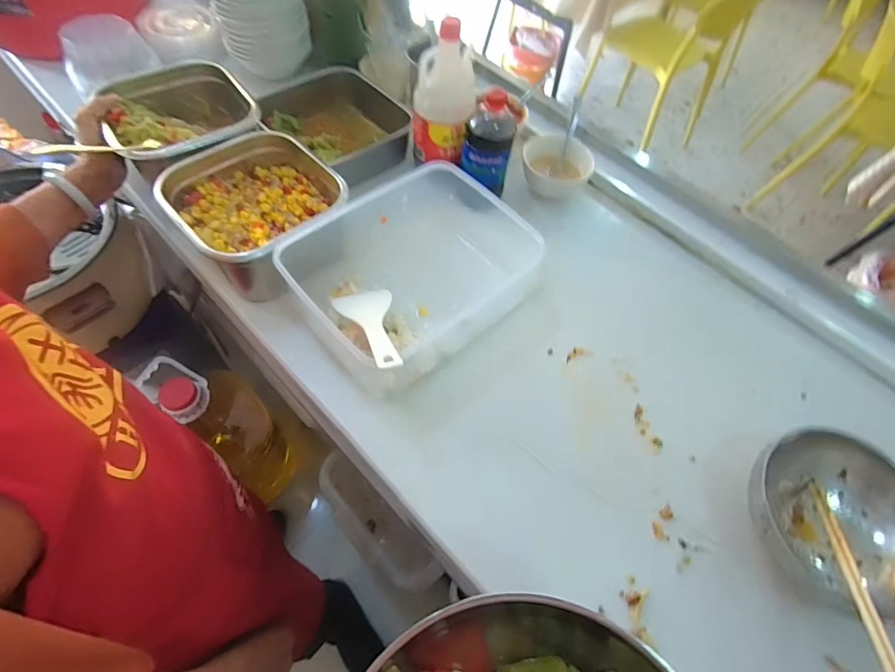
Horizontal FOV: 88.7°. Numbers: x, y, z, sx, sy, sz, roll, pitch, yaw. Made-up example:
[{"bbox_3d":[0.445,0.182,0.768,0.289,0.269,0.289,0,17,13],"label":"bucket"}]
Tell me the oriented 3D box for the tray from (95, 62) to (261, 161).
[{"bbox_3d":[-0.376,-0.302,0.660,0.178,0.083,0.169,-29,64,-22],"label":"tray"}]

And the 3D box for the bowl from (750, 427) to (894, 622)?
[{"bbox_3d":[0.389,0.179,0.456,0.143,0.075,0.176,-29,64,-22],"label":"bowl"}]

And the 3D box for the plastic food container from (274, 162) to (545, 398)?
[{"bbox_3d":[-0.052,-0.082,0.553,0.218,0.110,0.249,40,62,20],"label":"plastic food container"}]

